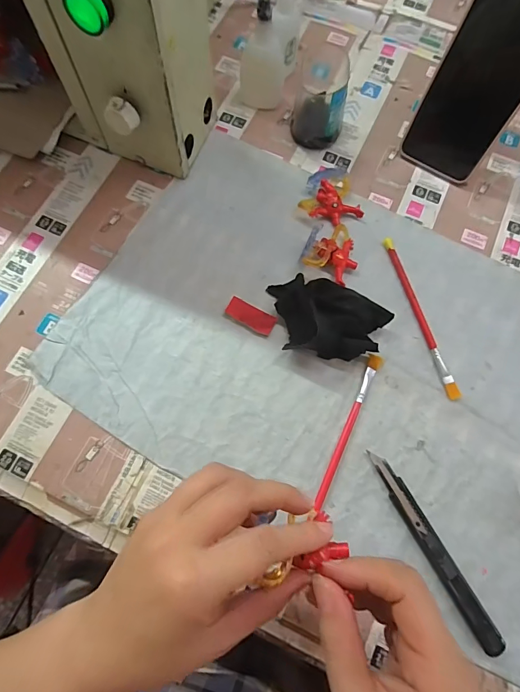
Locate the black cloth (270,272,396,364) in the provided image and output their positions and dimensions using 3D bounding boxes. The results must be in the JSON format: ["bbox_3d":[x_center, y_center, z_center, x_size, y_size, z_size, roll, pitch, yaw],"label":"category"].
[{"bbox_3d":[0.055,-0.024,0.325,0.097,0.030,0.062,14,74,4],"label":"black cloth"}]

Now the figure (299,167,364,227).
[{"bbox_3d":[0.066,-0.140,0.367,0.054,0.026,0.044,-10,74,-3],"label":"figure"}]

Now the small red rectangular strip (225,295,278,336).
[{"bbox_3d":[-0.008,-0.025,0.336,0.042,0.007,0.019,26,75,7],"label":"small red rectangular strip"}]

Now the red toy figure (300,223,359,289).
[{"bbox_3d":[0.067,-0.087,0.348,0.046,0.026,0.054,23,75,6],"label":"red toy figure"}]

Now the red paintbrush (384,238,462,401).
[{"bbox_3d":[0.140,-0.028,0.341,0.010,0.005,0.155,-15,74,-5],"label":"red paintbrush"}]

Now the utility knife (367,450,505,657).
[{"bbox_3d":[0.124,0.145,0.283,0.015,0.011,0.145,-27,76,-8],"label":"utility knife"}]

